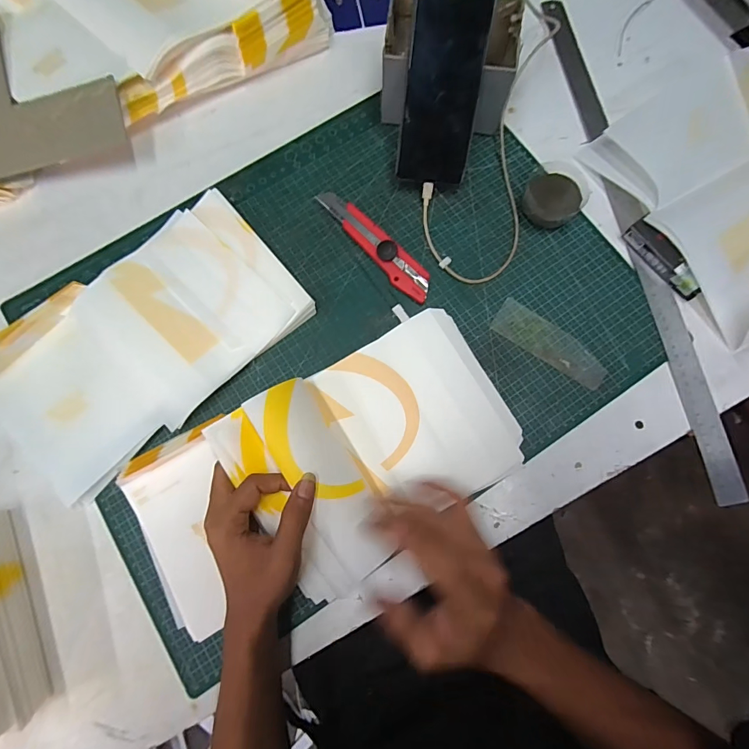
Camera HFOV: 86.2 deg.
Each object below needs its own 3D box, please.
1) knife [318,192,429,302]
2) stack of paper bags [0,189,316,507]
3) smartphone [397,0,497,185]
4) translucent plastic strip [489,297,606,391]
[{"bbox_3d":[0.000,-0.144,0.433,0.030,0.019,0.165,-41,81,-8],"label":"knife"},{"bbox_3d":[-0.236,-0.036,0.409,0.305,0.025,0.178,-40,81,-8],"label":"stack of paper bags"},{"bbox_3d":[0.068,-0.282,0.402,0.073,0.009,0.160,7,119,2],"label":"smartphone"},{"bbox_3d":[0.183,-0.032,0.414,0.122,0.004,0.041,34,80,7],"label":"translucent plastic strip"}]

